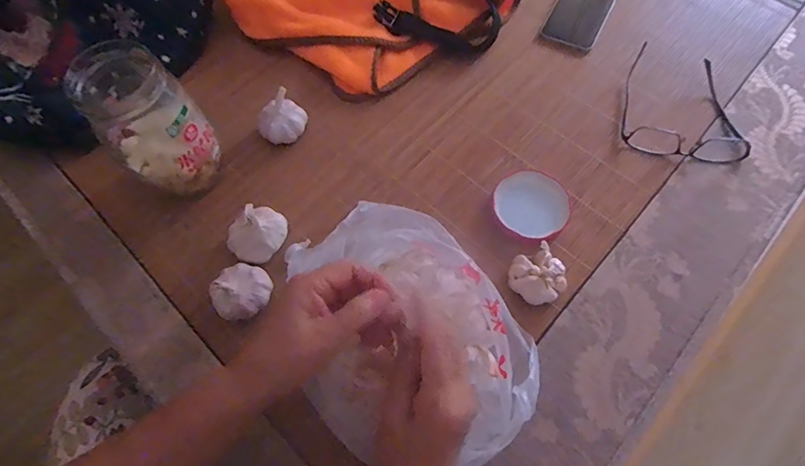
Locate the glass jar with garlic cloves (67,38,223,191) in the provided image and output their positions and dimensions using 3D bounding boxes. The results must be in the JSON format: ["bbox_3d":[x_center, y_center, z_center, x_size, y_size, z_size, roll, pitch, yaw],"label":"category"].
[{"bbox_3d":[-0.249,-0.103,0.443,0.086,0.147,0.094,-1,67,2],"label":"glass jar with garlic cloves"}]

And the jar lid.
[{"bbox_3d":[0.138,-0.029,0.470,0.079,0.014,0.086,-1,64,2],"label":"jar lid"}]

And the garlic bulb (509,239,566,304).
[{"bbox_3d":[0.132,0.044,0.429,0.055,0.034,0.052,-31,69,-10],"label":"garlic bulb"}]

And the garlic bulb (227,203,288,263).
[{"bbox_3d":[-0.149,0.002,0.456,0.050,0.050,0.062,39,74,16],"label":"garlic bulb"}]

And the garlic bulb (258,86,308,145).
[{"bbox_3d":[-0.141,-0.132,0.516,0.057,0.042,0.046,-33,70,-11],"label":"garlic bulb"}]

